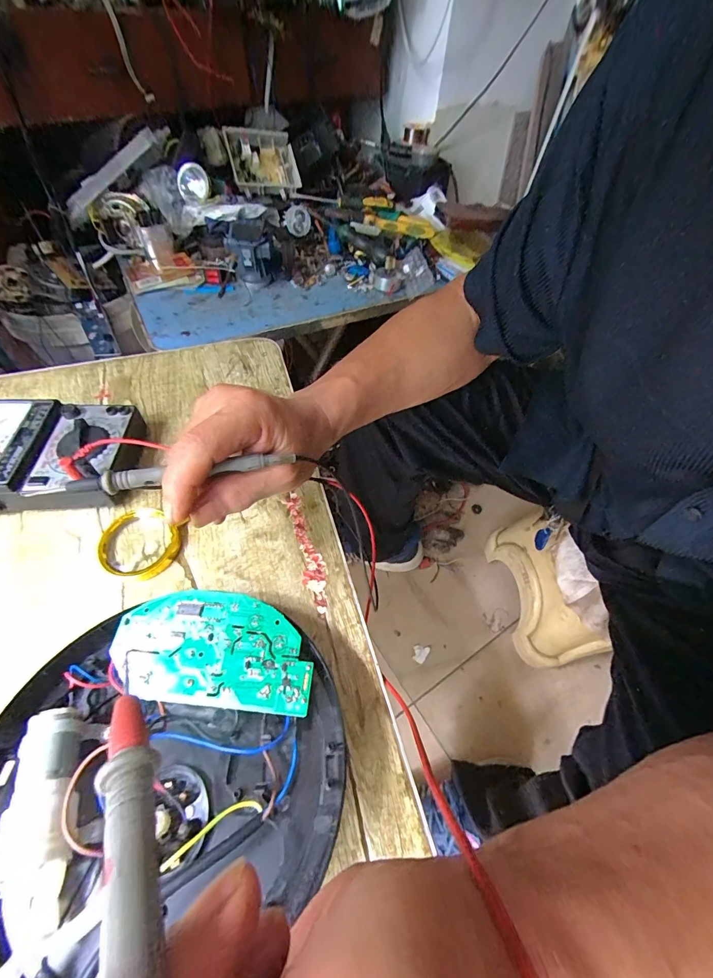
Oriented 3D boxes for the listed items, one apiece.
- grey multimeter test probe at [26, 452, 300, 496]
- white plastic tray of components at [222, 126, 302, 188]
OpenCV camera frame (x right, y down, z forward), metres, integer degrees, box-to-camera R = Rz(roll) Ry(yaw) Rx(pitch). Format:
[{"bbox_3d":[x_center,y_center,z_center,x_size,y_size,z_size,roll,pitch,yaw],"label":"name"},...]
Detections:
[{"bbox_3d":[-0.110,-0.009,0.228,0.143,0.010,0.007,-10,55,-16],"label":"grey multimeter test probe"},{"bbox_3d":[-0.172,-0.620,0.711,0.128,0.023,0.109,-17,98,-25],"label":"white plastic tray of components"}]

